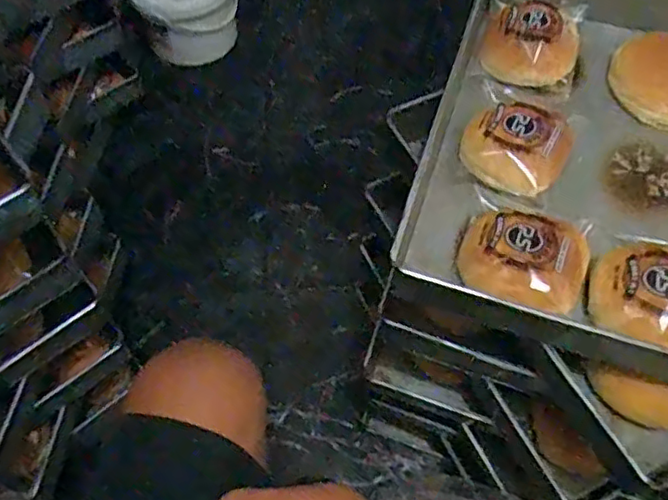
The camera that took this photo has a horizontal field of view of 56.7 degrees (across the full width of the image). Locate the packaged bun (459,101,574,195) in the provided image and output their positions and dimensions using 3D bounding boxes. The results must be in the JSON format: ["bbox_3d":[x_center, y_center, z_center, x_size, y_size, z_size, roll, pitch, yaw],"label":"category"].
[{"bbox_3d":[0.167,-0.097,0.568,0.091,0.036,0.085,-1,60,1],"label":"packaged bun"}]

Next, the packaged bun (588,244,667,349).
[{"bbox_3d":[0.259,0.038,0.501,0.093,0.050,0.097,-1,60,1],"label":"packaged bun"}]

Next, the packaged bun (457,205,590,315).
[{"bbox_3d":[0.158,0.003,0.511,0.098,0.049,0.100,-1,60,1],"label":"packaged bun"}]

